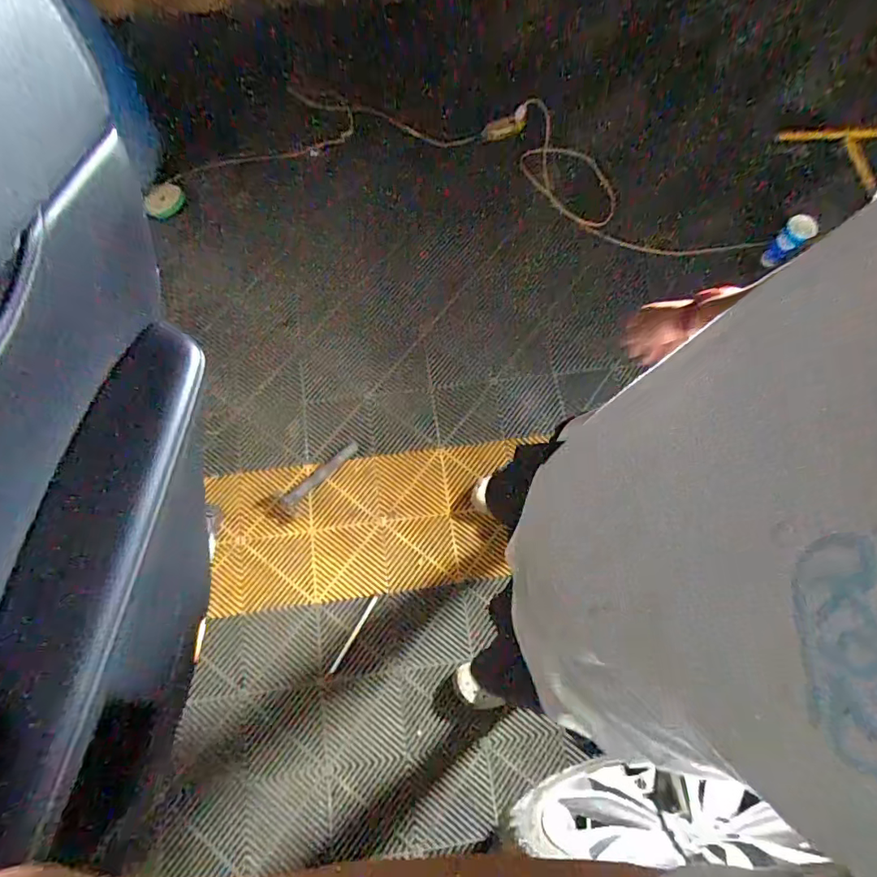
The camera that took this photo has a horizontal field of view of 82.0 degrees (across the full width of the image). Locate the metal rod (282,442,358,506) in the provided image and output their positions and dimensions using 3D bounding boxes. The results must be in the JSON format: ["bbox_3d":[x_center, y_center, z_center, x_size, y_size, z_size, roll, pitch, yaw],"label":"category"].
[{"bbox_3d":[-0.347,0.105,1.502,0.038,0.018,0.261,43,75,12],"label":"metal rod"}]

